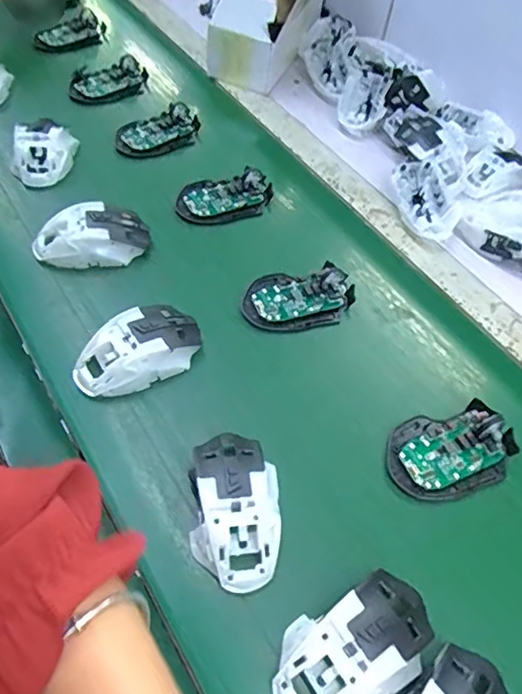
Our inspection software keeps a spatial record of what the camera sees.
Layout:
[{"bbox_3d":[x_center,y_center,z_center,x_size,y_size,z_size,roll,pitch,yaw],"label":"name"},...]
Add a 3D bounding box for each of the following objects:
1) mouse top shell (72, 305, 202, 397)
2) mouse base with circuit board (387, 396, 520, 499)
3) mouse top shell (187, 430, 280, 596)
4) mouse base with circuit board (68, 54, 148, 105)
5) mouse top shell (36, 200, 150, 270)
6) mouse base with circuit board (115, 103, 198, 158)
[{"bbox_3d":[-0.107,0.003,0.475,0.064,0.037,0.113,40,61,21],"label":"mouse top shell"},{"bbox_3d":[0.163,0.086,0.453,0.113,0.022,0.072,-14,57,-15],"label":"mouse base with circuit board"},{"bbox_3d":[-0.020,0.118,0.401,0.064,0.036,0.114,0,55,-6],"label":"mouse top shell"},{"bbox_3d":[-0.214,-0.375,0.751,0.113,0.030,0.053,-22,65,-20],"label":"mouse base with circuit board"},{"bbox_3d":[-0.175,-0.114,0.556,0.113,0.041,0.061,-9,56,-12],"label":"mouse top shell"},{"bbox_3d":[-0.132,-0.280,0.689,0.117,0.026,0.055,-30,63,-24],"label":"mouse base with circuit board"}]

